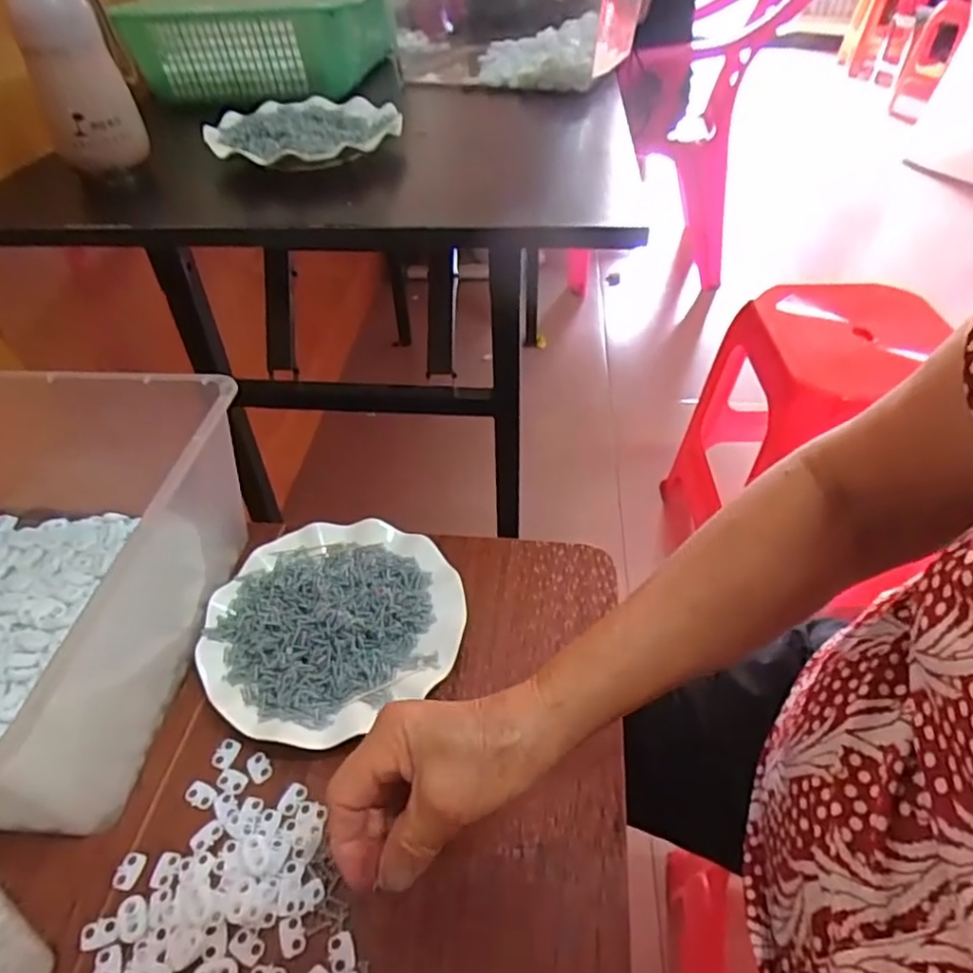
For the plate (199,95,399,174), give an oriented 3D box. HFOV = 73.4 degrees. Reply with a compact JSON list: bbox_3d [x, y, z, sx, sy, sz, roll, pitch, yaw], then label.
[{"bbox_3d":[-0.178,-0.346,0.636,0.172,0.026,0.163,-1,43,1],"label":"plate"}]

